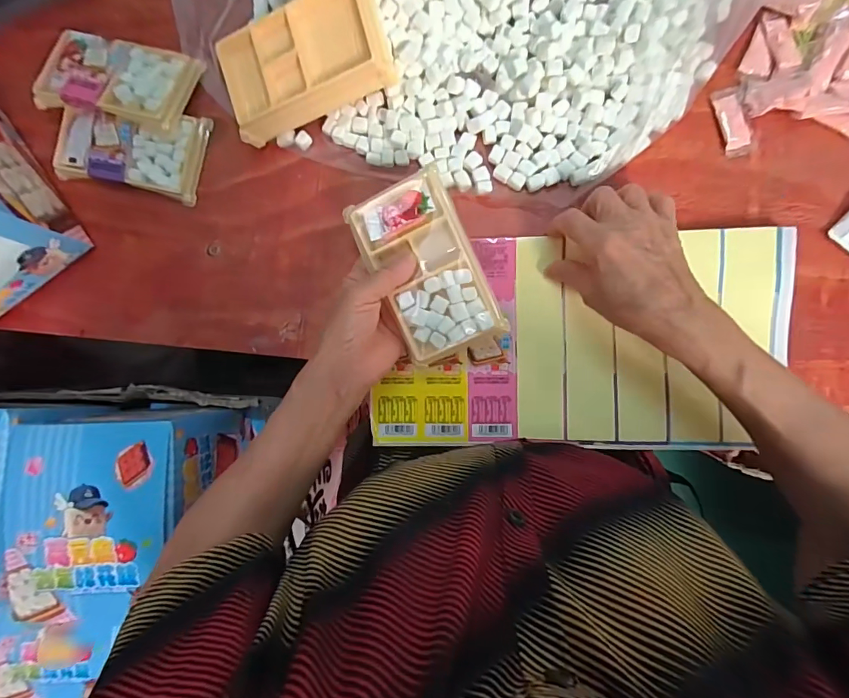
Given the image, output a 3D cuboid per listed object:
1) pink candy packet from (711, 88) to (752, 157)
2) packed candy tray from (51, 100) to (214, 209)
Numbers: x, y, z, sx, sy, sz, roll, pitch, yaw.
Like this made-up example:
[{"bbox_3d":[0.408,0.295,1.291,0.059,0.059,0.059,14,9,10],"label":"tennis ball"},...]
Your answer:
[{"bbox_3d":[0.248,-0.183,0.350,0.020,0.004,0.054,-15,88,6],"label":"pink candy packet"},{"bbox_3d":[-0.266,-0.182,0.394,0.134,0.020,0.074,14,91,6],"label":"packed candy tray"}]

